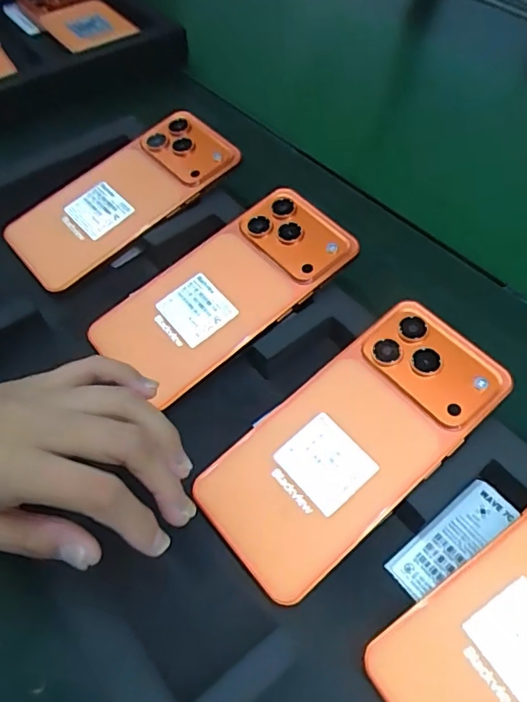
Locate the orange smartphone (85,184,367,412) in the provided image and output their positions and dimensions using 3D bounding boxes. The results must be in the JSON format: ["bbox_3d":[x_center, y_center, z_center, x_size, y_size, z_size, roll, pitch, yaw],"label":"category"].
[{"bbox_3d":[-0.022,-0.037,0.321,0.159,0.008,0.080,-34,65,-8],"label":"orange smartphone"}]

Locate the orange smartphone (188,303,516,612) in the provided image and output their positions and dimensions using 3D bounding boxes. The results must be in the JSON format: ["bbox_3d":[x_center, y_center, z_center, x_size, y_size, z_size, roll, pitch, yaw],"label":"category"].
[{"bbox_3d":[0.045,0.044,0.266,0.161,0.006,0.073,-39,64,-12],"label":"orange smartphone"}]

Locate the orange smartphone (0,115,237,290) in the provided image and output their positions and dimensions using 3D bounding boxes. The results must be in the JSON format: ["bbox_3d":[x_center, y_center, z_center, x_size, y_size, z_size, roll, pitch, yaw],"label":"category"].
[{"bbox_3d":[-0.098,-0.110,0.370,0.164,0.011,0.073,-38,63,-9],"label":"orange smartphone"}]

